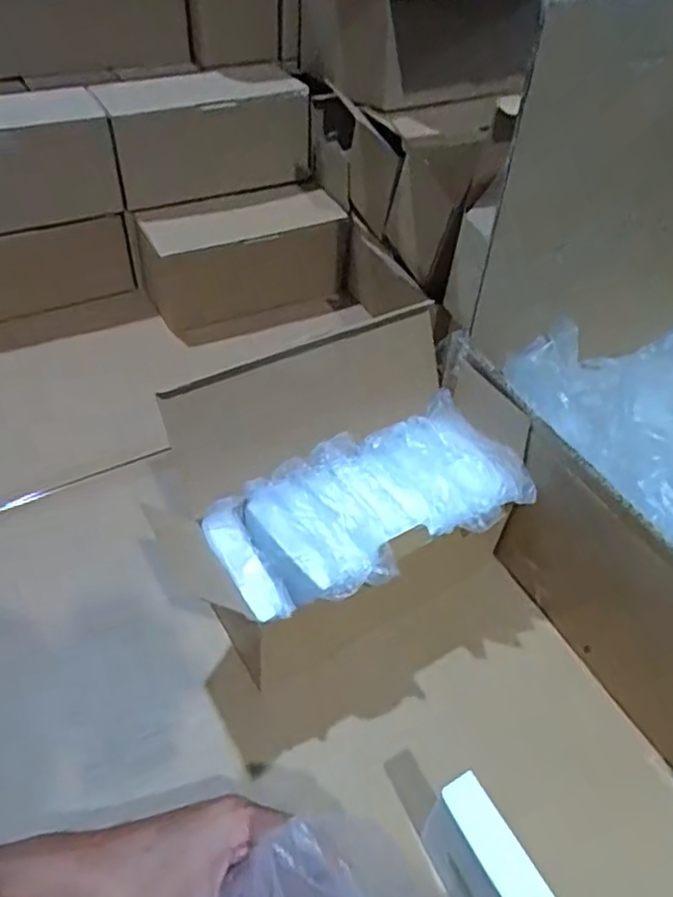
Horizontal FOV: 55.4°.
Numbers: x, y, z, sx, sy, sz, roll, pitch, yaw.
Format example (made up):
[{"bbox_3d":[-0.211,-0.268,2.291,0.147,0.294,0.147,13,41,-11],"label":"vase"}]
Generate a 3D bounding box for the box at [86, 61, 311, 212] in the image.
[{"bbox_3d":[-0.144,-0.347,0.703,0.210,0.102,0.104,-17,49,-23],"label":"box"}]

